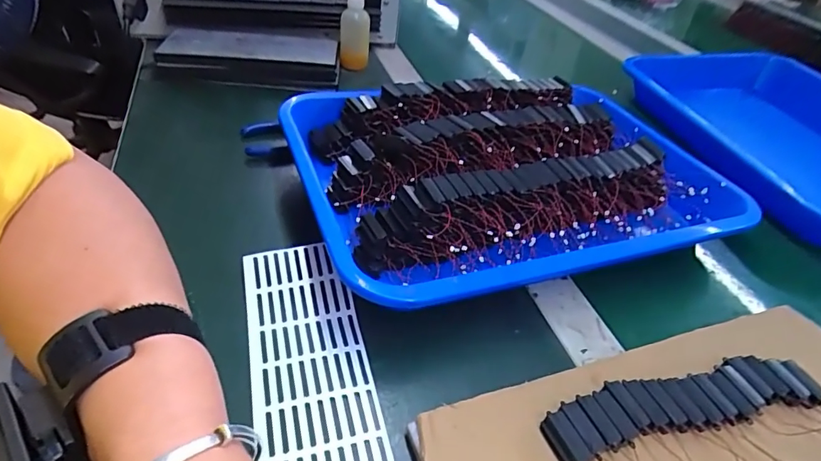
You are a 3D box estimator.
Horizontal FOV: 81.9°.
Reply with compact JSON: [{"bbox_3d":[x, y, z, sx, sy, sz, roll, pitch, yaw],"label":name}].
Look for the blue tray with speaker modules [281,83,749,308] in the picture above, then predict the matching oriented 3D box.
[{"bbox_3d":[0.082,-0.050,0.406,0.346,0.057,0.262,-9,43,-18],"label":"blue tray with speaker modules"}]

